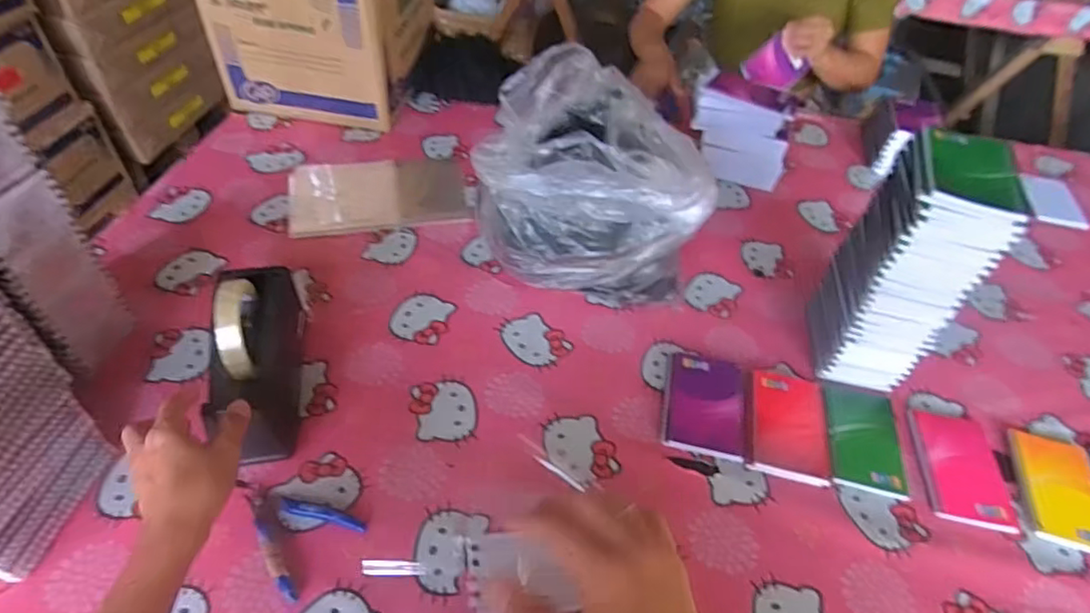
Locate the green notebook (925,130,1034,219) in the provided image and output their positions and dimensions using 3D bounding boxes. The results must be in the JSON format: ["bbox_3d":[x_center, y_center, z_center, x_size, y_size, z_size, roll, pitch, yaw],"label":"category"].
[{"bbox_3d":[0.412,-0.134,0.578,0.080,0.006,0.137,18,48,12],"label":"green notebook"}]

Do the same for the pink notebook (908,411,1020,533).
[{"bbox_3d":[0.458,0.175,0.666,0.086,0.009,0.135,11,47,5],"label":"pink notebook"}]

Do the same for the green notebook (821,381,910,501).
[{"bbox_3d":[0.359,0.147,0.678,0.086,0.009,0.129,13,49,-1],"label":"green notebook"}]

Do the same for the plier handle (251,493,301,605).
[{"bbox_3d":[-0.252,0.220,0.556,0.017,0.011,0.110,-22,52,-23],"label":"plier handle"}]

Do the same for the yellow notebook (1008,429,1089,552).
[{"bbox_3d":[0.558,0.195,0.651,0.082,0.012,0.140,15,47,9],"label":"yellow notebook"}]

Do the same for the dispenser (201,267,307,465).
[{"bbox_3d":[-0.307,0.047,0.638,0.070,0.127,0.202,-6,48,-11],"label":"dispenser"}]

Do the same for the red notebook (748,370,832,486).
[{"bbox_3d":[0.278,0.130,0.685,0.084,0.015,0.136,12,47,6],"label":"red notebook"}]

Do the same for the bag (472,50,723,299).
[{"bbox_3d":[0.065,-0.145,0.771,0.278,0.241,0.231,13,47,7],"label":"bag"}]

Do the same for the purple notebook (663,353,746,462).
[{"bbox_3d":[0.183,0.110,0.691,0.088,0.014,0.125,12,47,6],"label":"purple notebook"}]

